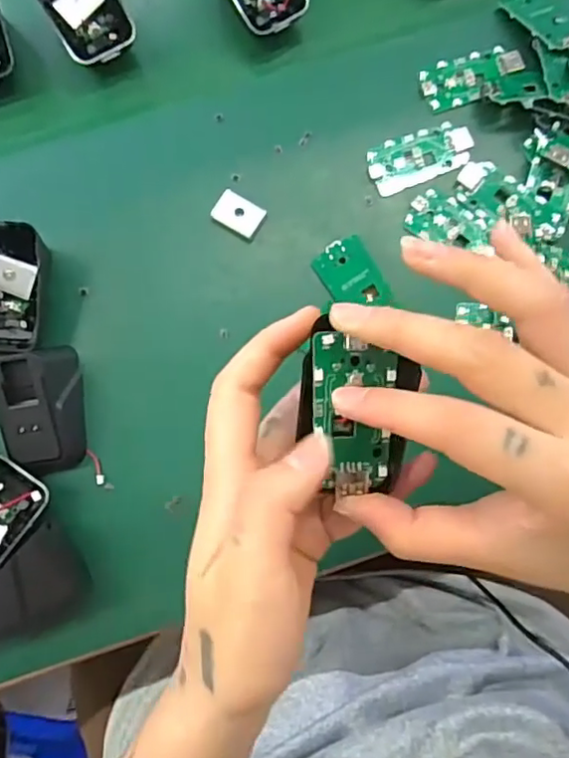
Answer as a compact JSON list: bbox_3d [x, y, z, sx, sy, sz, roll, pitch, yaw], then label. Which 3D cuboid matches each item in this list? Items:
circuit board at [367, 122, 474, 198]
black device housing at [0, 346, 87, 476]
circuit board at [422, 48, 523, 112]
[{"bbox_3d":[0.084,-0.137,0.364,0.065,0.004,0.031,-22,81,-3],"label":"circuit board"},{"bbox_3d":[-0.134,0.016,0.324,0.034,0.042,0.068,-6,81,0],"label":"black device housing"},{"bbox_3d":[0.119,-0.189,0.369,0.064,0.009,0.035,-19,78,-1],"label":"circuit board"}]

